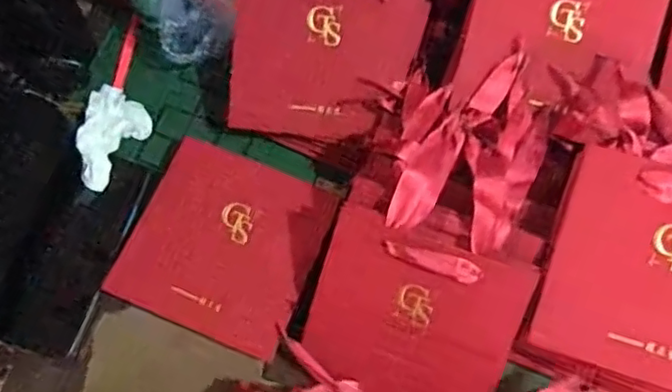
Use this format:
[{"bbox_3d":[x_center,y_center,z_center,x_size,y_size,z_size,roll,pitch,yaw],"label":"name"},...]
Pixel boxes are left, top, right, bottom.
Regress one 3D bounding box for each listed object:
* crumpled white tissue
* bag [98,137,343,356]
[{"bbox_3d":[-0.190,-0.048,0.525,0.044,0.032,0.087,16,68,4],"label":"crumpled white tissue"},{"bbox_3d":[-0.086,0.037,0.491,0.136,0.024,0.136,21,68,6],"label":"bag"}]

